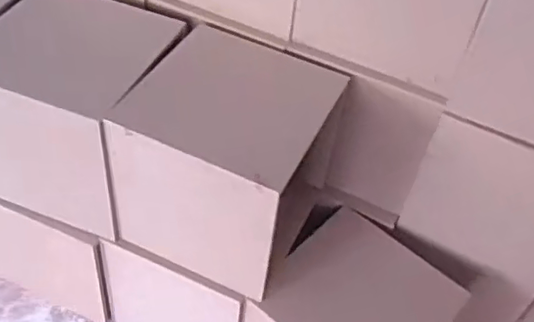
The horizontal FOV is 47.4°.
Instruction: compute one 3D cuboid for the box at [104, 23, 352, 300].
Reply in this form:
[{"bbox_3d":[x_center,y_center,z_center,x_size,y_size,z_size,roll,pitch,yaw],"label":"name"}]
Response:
[{"bbox_3d":[-0.024,-0.006,0.394,0.109,0.100,0.119,22,48,13],"label":"box"}]

